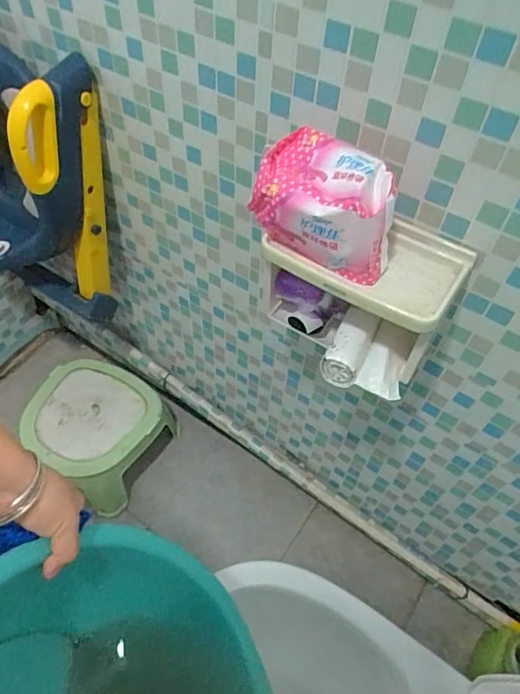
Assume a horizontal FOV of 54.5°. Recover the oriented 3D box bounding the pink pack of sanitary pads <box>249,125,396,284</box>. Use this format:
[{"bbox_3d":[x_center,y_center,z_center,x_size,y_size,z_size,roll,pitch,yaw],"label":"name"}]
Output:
[{"bbox_3d":[0.066,-0.149,0.537,0.158,0.107,0.076,37,60,21],"label":"pink pack of sanitary pads"}]

